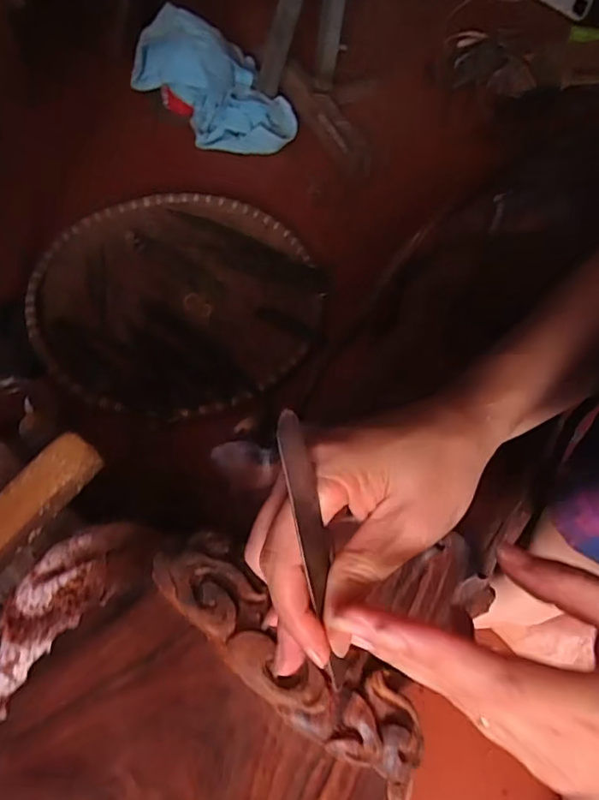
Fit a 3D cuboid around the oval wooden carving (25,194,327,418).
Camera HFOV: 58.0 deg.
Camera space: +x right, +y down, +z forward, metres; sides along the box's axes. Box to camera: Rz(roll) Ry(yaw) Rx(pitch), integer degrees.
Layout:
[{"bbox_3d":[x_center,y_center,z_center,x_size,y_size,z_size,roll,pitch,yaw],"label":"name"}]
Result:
[{"bbox_3d":[-0.144,-0.128,0.655,0.330,0.028,0.315,-38,69,-21],"label":"oval wooden carving"}]

